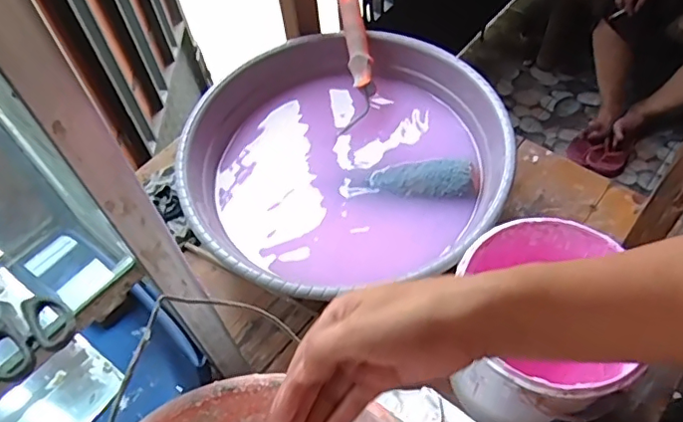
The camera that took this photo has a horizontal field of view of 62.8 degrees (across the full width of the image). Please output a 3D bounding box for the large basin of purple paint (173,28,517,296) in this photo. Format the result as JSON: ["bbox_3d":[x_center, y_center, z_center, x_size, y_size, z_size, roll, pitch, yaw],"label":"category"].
[{"bbox_3d":[0.005,-0.059,0.759,0.410,0.118,0.420,-2,57,3],"label":"large basin of purple paint"}]

